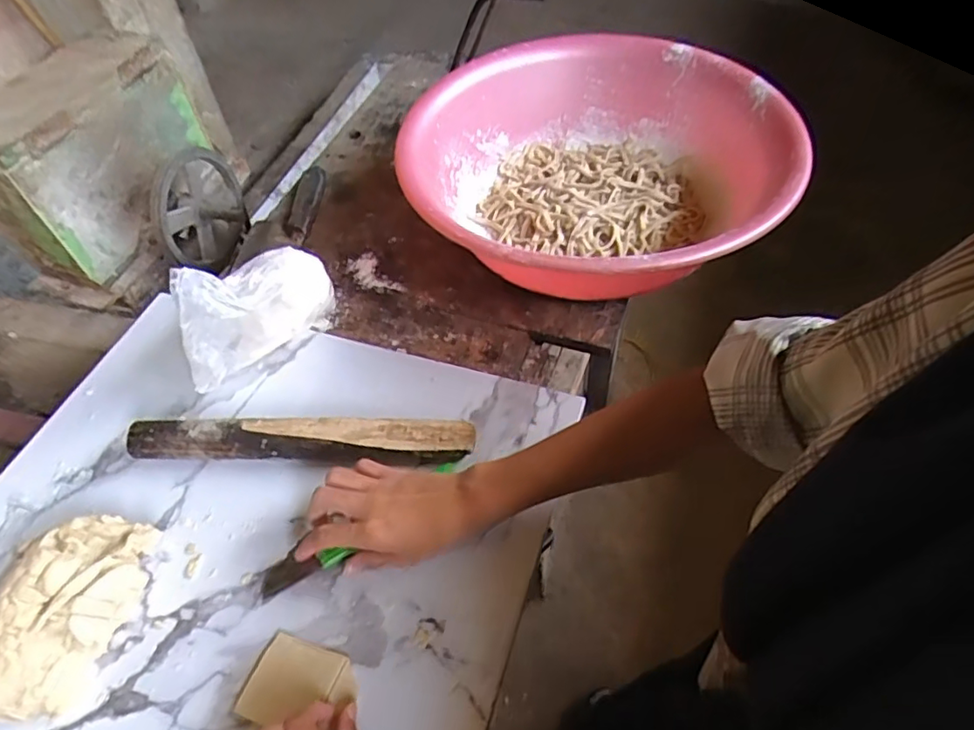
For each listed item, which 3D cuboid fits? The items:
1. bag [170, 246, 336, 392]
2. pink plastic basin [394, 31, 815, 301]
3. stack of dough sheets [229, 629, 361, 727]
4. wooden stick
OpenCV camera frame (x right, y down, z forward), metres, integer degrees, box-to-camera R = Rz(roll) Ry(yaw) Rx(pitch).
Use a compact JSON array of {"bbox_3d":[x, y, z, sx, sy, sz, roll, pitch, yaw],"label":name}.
[{"bbox_3d":[-0.231,-0.063,0.575,0.064,0.121,0.168,37,62,27],"label":"bag"},{"bbox_3d":[0.121,-0.210,0.656,0.385,0.123,0.389,-1,52,2],"label":"pink plastic basin"},{"bbox_3d":[-0.133,0.229,0.421,0.075,0.007,0.058,14,54,13],"label":"stack of dough sheets"},{"bbox_3d":[-0.165,0.069,0.527,0.302,0.038,0.036,0,52,2],"label":"wooden stick"}]

